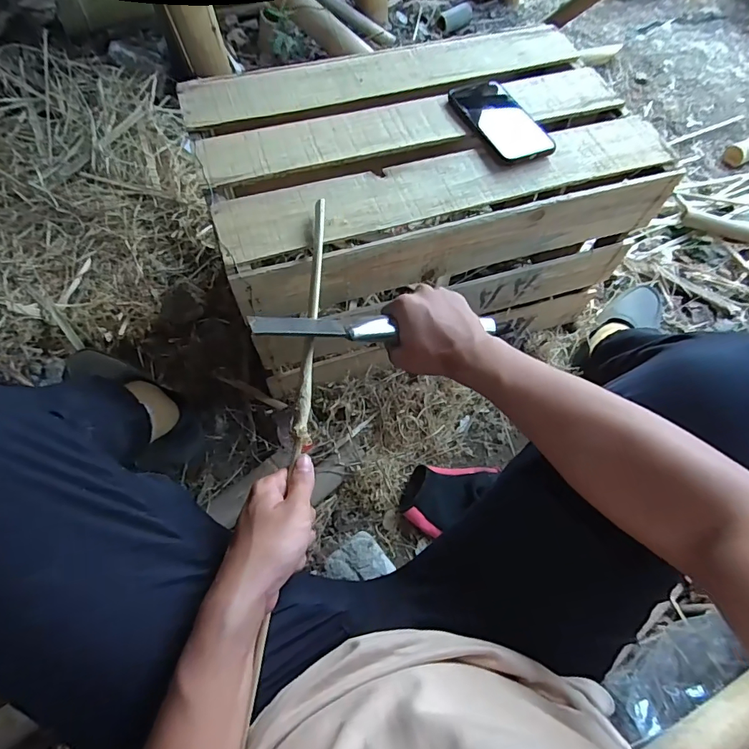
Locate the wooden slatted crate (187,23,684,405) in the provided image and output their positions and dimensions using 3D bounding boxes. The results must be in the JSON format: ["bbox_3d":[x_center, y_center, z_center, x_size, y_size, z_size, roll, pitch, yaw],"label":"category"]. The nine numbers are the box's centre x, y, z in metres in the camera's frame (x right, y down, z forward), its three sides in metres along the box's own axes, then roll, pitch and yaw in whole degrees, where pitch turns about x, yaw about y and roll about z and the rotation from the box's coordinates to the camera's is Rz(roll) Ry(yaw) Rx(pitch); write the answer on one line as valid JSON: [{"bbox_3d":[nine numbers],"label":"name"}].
[{"bbox_3d":[0.062,-0.249,0.719,0.581,0.309,0.399,-20,62,-10],"label":"wooden slatted crate"}]

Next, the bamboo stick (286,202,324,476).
[{"bbox_3d":[-0.064,-0.060,0.457,0.014,0.015,0.278,3,69,-2],"label":"bamboo stick"}]

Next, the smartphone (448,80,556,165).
[{"bbox_3d":[0.164,-0.342,0.600,0.081,0.015,0.170,-21,63,-11],"label":"smartphone"}]

